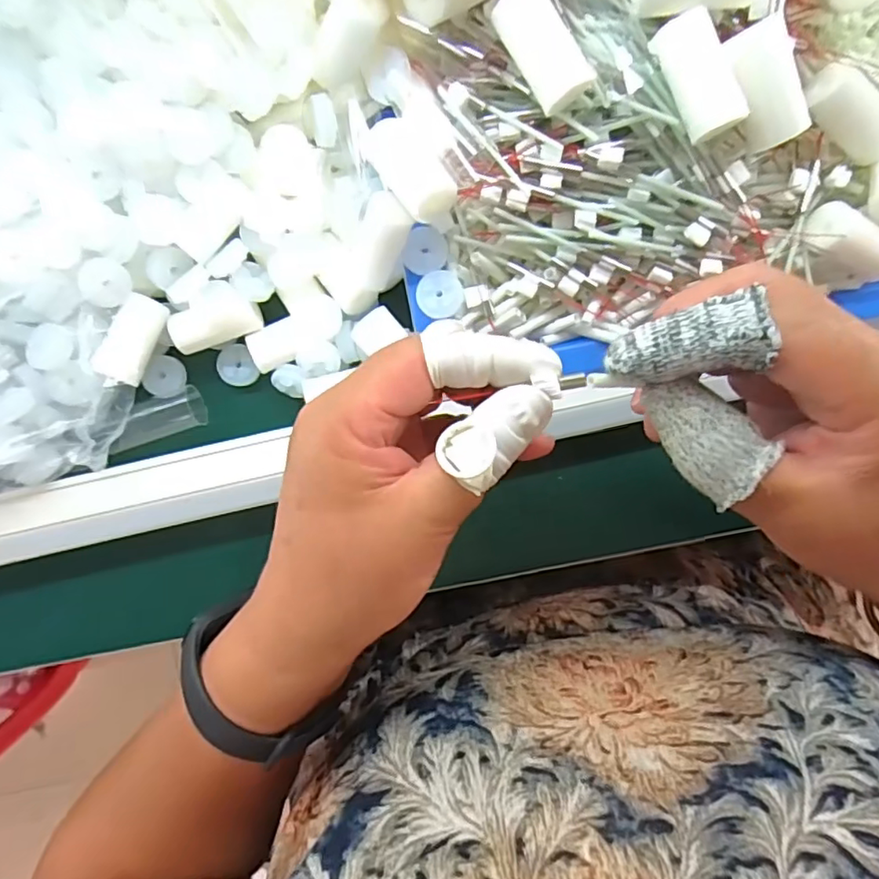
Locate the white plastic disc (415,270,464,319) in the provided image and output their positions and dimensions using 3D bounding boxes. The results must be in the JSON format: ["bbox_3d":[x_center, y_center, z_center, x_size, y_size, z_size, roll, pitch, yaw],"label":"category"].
[{"bbox_3d":[0.000,-0.065,0.263,0.021,0.004,0.021,0,92,1],"label":"white plastic disc"}]

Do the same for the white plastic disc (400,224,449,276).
[{"bbox_3d":[-0.007,-0.086,0.268,0.021,0.006,0.020,0,92,1],"label":"white plastic disc"}]

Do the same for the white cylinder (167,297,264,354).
[{"bbox_3d":[-0.108,-0.056,0.281,0.040,0.018,0.017,-19,91,1],"label":"white cylinder"}]

